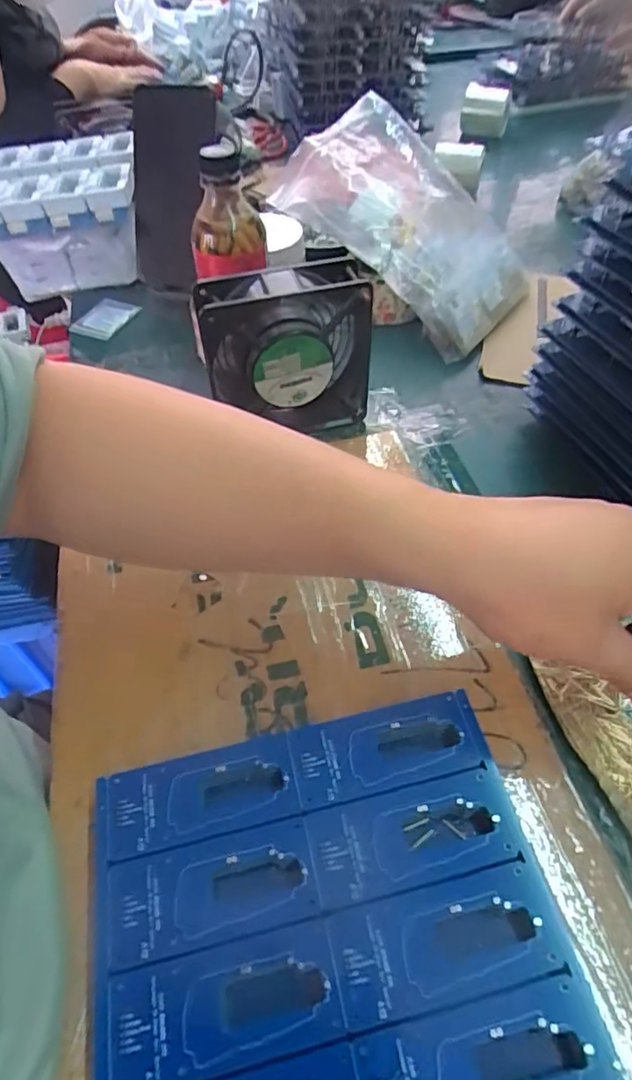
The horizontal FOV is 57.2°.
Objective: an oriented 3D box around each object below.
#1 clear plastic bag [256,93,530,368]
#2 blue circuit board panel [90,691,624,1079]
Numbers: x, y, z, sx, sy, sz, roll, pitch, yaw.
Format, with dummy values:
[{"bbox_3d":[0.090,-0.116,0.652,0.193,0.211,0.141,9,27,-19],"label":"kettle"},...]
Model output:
[{"bbox_3d":[0.092,-0.302,0.572,0.246,0.072,0.176,43,65,-1],"label":"clear plastic bag"},{"bbox_3d":[0.001,0.161,0.247,0.188,0.004,0.158,-12,51,-6],"label":"blue circuit board panel"}]

